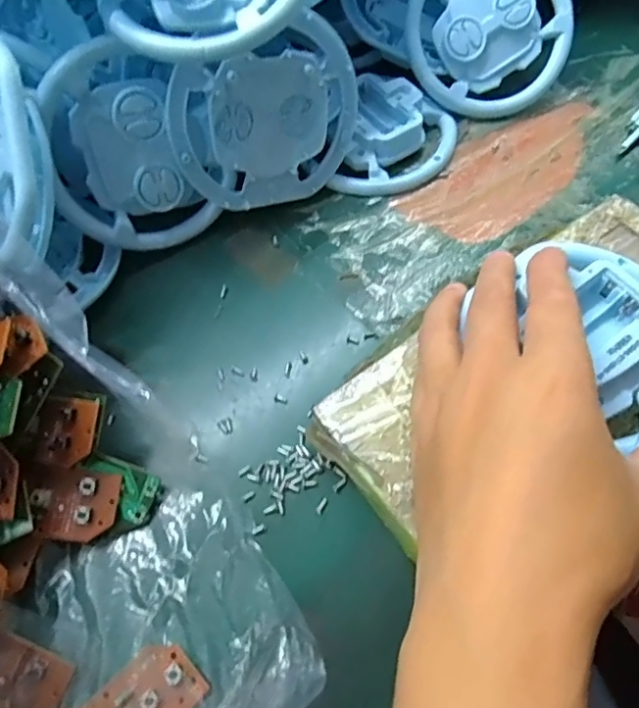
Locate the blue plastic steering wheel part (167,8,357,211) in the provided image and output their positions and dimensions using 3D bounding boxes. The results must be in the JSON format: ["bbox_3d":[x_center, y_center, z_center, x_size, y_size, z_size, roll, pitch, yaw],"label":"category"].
[{"bbox_3d":[-0.027,-0.123,0.299,0.102,0.086,0.018,-26,44,-10],"label":"blue plastic steering wheel part"}]

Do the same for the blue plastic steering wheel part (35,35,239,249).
[{"bbox_3d":[-0.102,-0.100,0.287,0.076,0.102,0.020,-36,40,-1],"label":"blue plastic steering wheel part"}]

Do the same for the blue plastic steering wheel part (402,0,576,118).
[{"bbox_3d":[0.107,-0.205,0.349,0.102,0.014,0.101,15,100,-4],"label":"blue plastic steering wheel part"}]

